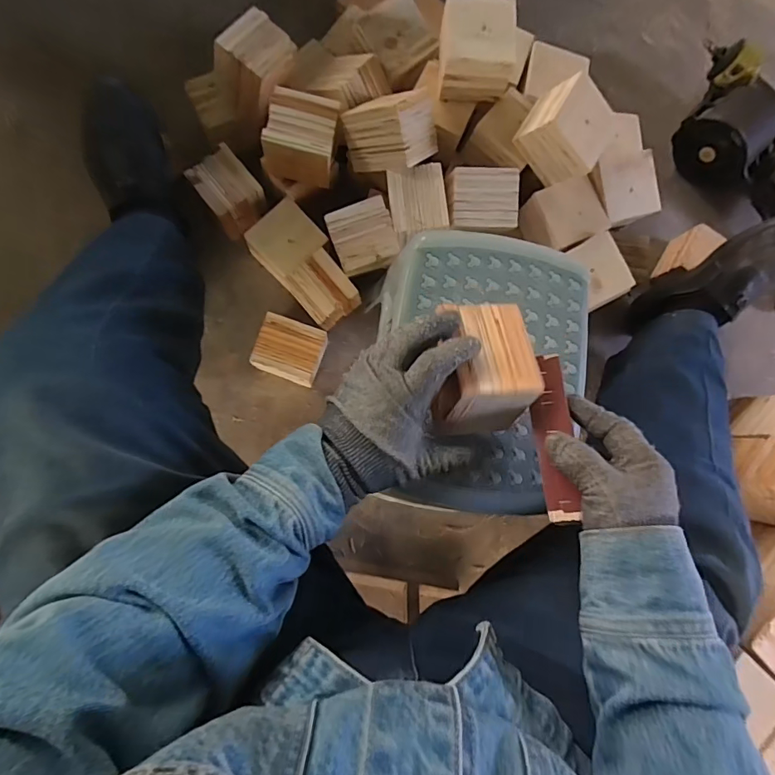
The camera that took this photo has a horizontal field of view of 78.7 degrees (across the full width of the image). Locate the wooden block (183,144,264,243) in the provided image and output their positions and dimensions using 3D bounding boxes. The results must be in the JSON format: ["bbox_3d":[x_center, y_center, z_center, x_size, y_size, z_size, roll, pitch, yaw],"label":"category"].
[{"bbox_3d":[-0.252,-0.313,0.760,0.088,0.069,0.107,-39,90,-9],"label":"wooden block"}]

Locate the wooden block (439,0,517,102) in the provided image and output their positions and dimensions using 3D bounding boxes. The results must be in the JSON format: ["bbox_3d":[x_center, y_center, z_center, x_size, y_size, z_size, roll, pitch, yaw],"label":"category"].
[{"bbox_3d":[0.125,-0.480,0.672,0.106,0.078,0.109,-1,85,-7],"label":"wooden block"}]

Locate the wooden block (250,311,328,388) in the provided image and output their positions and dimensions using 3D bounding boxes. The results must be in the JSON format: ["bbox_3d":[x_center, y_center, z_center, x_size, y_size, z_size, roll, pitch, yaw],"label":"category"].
[{"bbox_3d":[-0.154,-0.056,0.755,0.096,0.085,0.089,17,83,-5],"label":"wooden block"}]

